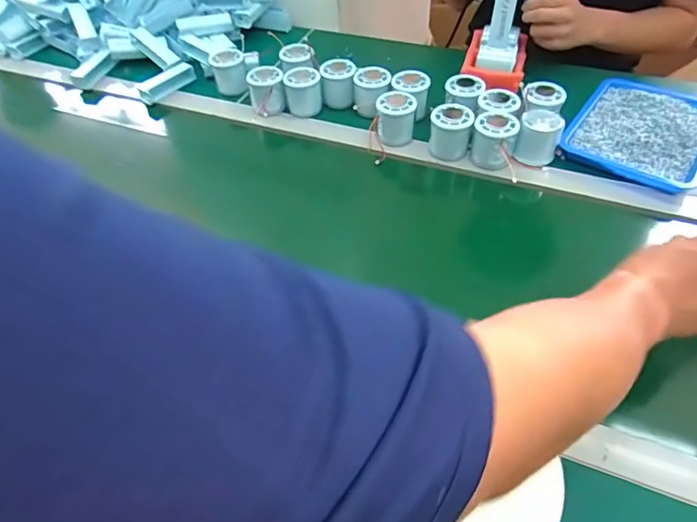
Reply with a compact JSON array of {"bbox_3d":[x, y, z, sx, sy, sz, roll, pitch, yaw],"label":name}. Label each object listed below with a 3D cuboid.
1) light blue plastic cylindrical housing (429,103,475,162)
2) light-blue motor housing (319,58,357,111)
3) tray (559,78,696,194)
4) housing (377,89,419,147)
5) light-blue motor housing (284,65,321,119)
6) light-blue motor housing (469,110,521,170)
[{"bbox_3d":[0.143,-0.183,0.667,0.057,0.059,0.050,8,51,10],"label":"light blue plastic cylindrical housing"},{"bbox_3d":[-0.015,-0.286,0.766,0.054,0.059,0.049,-4,50,0],"label":"light-blue motor housing"},{"bbox_3d":[0.422,-0.190,0.678,0.171,0.023,0.208,24,55,22],"label":"tray"},{"bbox_3d":[0.071,-0.208,0.687,0.054,0.058,0.056,8,51,10],"label":"housing"},{"bbox_3d":[-0.072,-0.271,0.757,0.056,0.063,0.046,-4,50,0],"label":"light-blue motor housing"},{"bbox_3d":[0.200,-0.166,0.649,0.055,0.058,0.058,18,53,18],"label":"light-blue motor housing"}]

